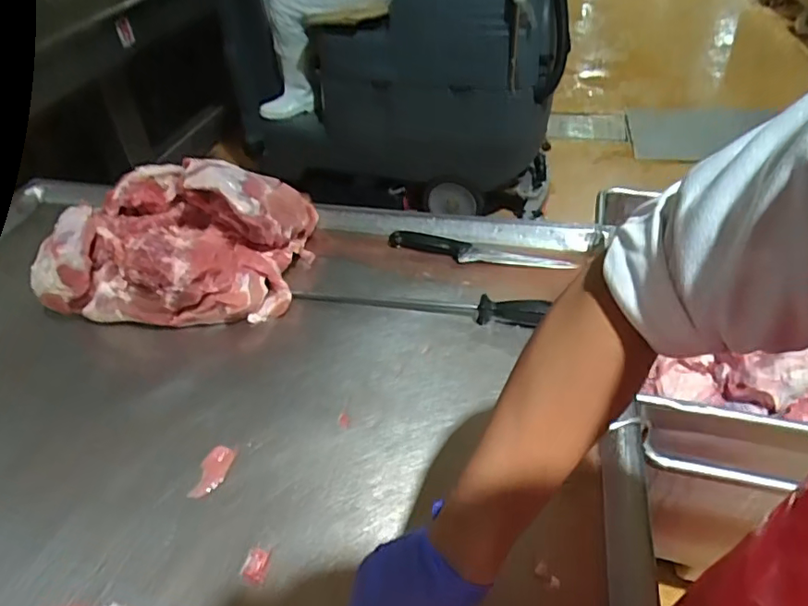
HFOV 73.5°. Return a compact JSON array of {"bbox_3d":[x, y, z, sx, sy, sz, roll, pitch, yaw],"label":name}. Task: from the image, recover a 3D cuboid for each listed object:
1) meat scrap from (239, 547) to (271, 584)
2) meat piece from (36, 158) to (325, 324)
[{"bbox_3d":[-0.148,0.263,0.542,0.024,0.007,0.030,5,44,6],"label":"meat scrap"},{"bbox_3d":[-0.338,-0.108,0.835,0.341,0.152,0.268,4,44,5],"label":"meat piece"}]

